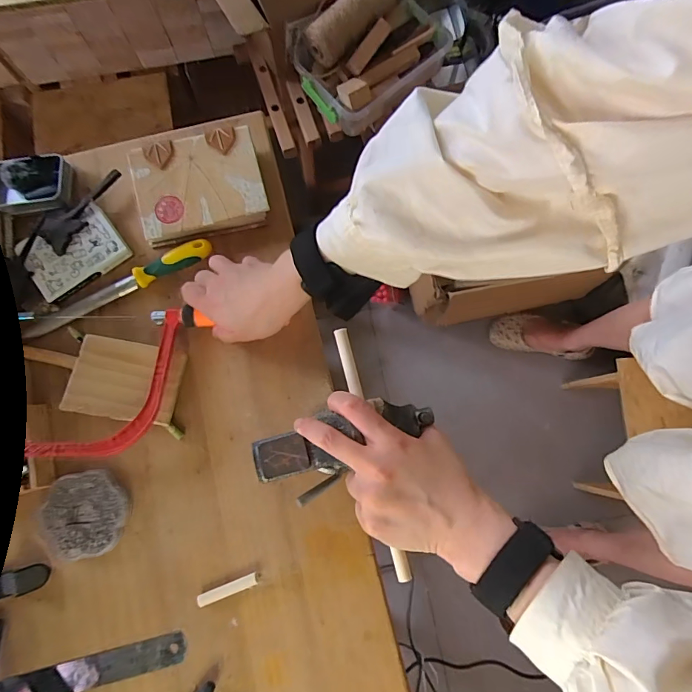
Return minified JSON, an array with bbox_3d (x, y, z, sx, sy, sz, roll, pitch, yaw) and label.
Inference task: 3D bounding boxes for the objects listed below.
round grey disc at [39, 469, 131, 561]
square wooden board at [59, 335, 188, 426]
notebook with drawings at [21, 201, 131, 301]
[{"bbox_3d":[-0.244,0.157,0.396,0.075,0.012,0.073,-10,78,-2],"label":"round grey disc"},{"bbox_3d":[-0.212,0.032,0.407,0.098,0.010,0.074,9,71,-6],"label":"square wooden board"},{"bbox_3d":[-0.285,-0.098,0.444,0.095,0.018,0.066,-35,80,-7],"label":"notebook with drawings"}]

